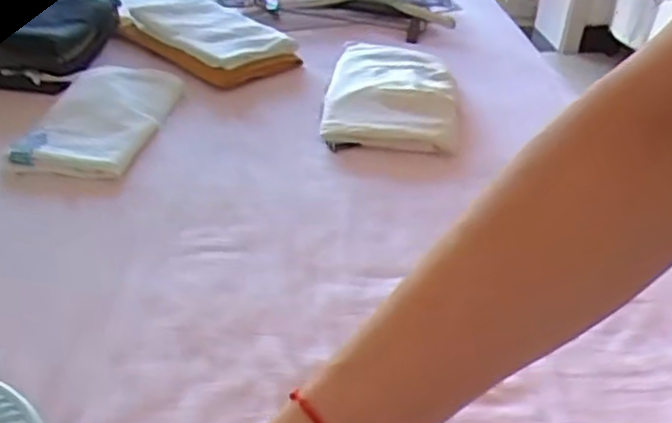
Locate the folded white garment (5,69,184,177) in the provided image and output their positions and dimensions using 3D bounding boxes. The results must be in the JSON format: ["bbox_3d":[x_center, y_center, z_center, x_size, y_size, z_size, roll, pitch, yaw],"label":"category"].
[{"bbox_3d":[-0.295,-0.122,0.904,0.153,0.022,0.234,4,36,0],"label":"folded white garment"}]

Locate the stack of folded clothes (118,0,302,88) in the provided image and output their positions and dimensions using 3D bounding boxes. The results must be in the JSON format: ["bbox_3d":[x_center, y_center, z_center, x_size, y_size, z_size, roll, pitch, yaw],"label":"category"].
[{"bbox_3d":[-0.192,-0.275,1.108,0.210,0.050,0.248,-23,43,-32],"label":"stack of folded clothes"}]

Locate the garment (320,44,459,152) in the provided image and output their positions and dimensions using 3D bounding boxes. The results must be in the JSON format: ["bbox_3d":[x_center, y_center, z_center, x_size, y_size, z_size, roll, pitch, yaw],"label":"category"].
[{"bbox_3d":[0.080,-0.173,1.006,0.178,0.037,0.285,7,36,4],"label":"garment"}]

